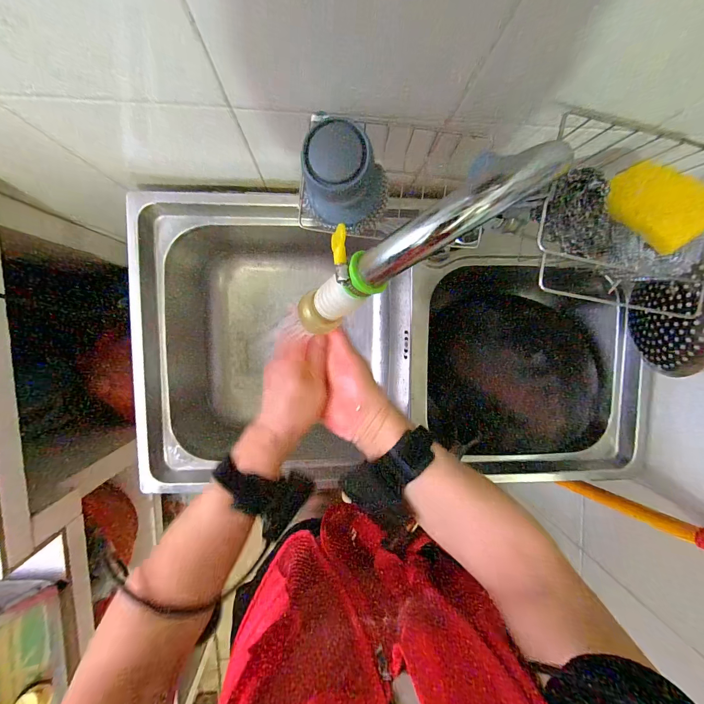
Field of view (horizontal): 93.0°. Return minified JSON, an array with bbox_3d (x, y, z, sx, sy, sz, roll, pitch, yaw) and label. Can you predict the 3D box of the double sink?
[{"bbox_3d":[0.081,0.018,0.568,0.787,0.183,0.418,7,94,-4],"label":"double sink"}]

